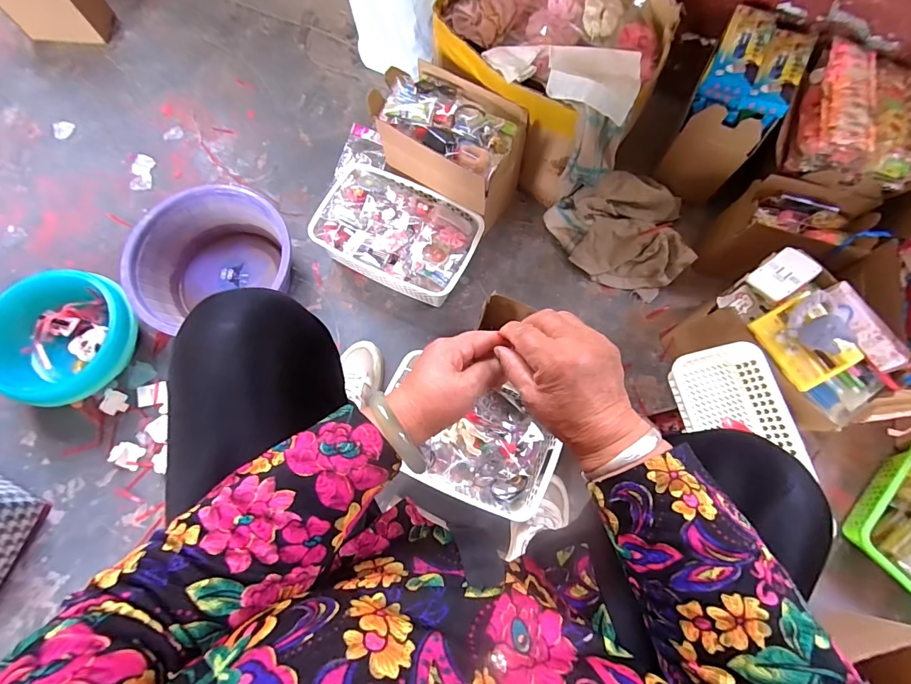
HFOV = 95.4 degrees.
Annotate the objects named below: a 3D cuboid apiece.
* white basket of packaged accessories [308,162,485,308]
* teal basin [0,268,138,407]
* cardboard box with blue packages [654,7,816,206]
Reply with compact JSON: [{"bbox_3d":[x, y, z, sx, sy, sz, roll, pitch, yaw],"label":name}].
[{"bbox_3d":[-0.109,-0.207,0.817,0.293,0.101,0.196,25,75,5],"label":"white basket of packaged accessories"},{"bbox_3d":[-0.687,-0.003,0.743,0.210,0.119,0.238,28,76,6],"label":"teal basin"},{"bbox_3d":[0.529,-0.465,0.810,0.149,0.221,0.268,27,75,6],"label":"cardboard box with blue packages"}]

